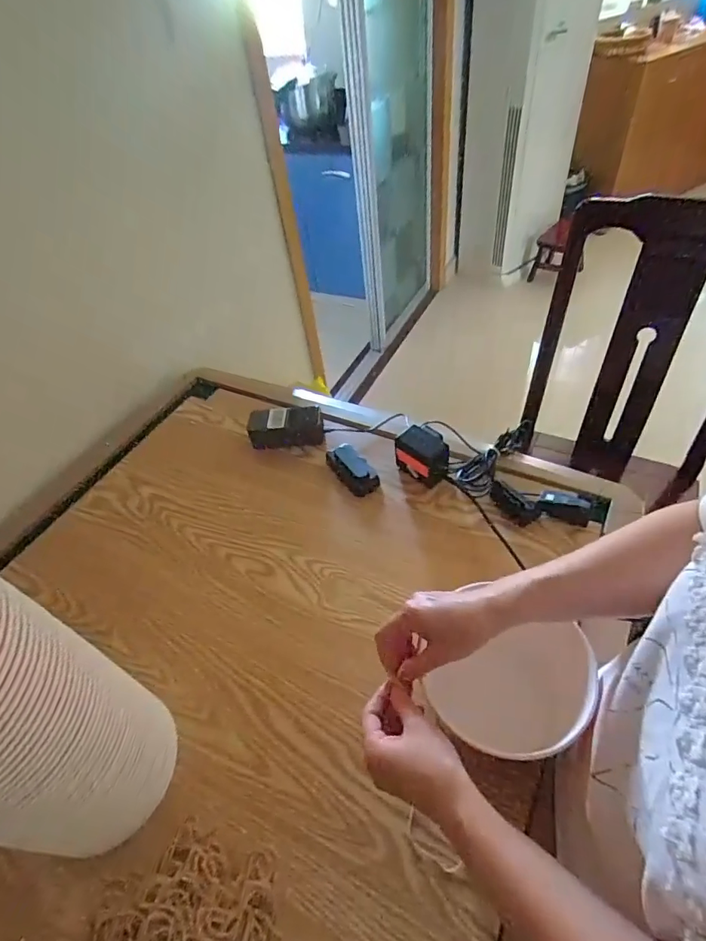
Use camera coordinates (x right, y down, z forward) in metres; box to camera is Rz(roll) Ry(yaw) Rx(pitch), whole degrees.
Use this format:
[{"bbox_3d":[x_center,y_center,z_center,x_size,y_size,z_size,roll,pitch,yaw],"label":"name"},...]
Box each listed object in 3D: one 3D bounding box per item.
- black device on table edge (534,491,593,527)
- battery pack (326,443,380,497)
[{"bbox_3d":[0.305,0.052,0.699,0.072,0.038,0.029,17,53,20],"label":"black device on table edge"},{"bbox_3d":[0.000,-0.002,0.803,0.053,0.026,0.100,-33,53,-20],"label":"battery pack"}]

